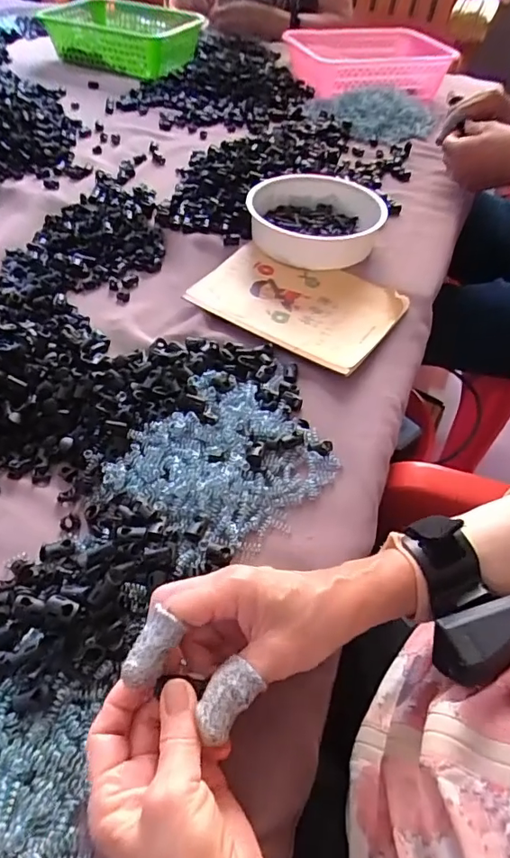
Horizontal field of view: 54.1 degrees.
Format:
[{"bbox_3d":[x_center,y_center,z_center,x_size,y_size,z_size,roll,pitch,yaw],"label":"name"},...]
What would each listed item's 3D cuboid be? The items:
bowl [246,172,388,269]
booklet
[{"bbox_3d":[0.070,-0.257,0.617,0.161,0.046,0.171,28,54,20],"label":"bowl"},{"bbox_3d":[0.046,-0.143,0.550,0.204,0.017,0.140,29,54,20],"label":"booklet"}]

